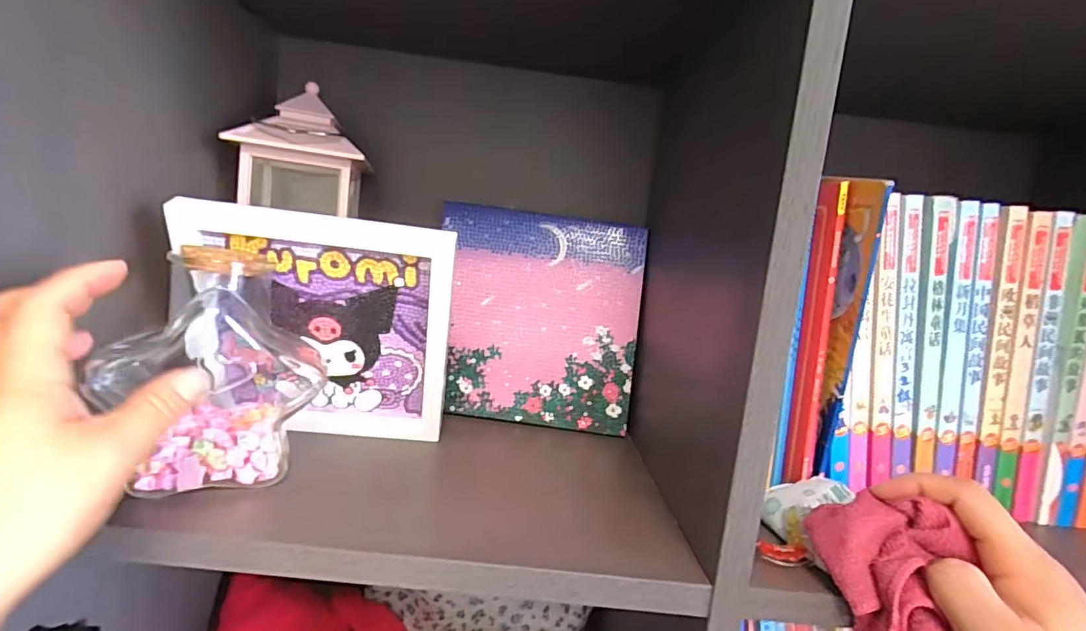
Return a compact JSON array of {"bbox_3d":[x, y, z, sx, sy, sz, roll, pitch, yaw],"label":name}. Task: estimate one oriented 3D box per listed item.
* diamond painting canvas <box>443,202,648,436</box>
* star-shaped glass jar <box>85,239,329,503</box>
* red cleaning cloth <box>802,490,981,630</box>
[{"bbox_3d":[-0.002,0.001,0.486,0.182,0.196,0.004,7,-6,1],"label":"diamond painting canvas"},{"bbox_3d":[-0.195,0.028,0.314,0.102,0.131,0.071,5,7,-15],"label":"star-shaped glass jar"},{"bbox_3d":[0.177,0.133,0.266,0.042,0.073,0.081,2,8,-37],"label":"red cleaning cloth"}]

